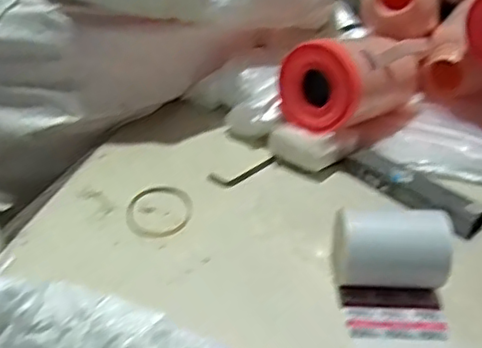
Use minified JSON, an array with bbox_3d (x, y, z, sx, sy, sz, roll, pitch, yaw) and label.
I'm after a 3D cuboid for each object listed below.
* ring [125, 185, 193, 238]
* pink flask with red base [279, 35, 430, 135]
[{"bbox_3d":[-0.105,0.048,0.788,0.085,0.009,0.099,-2,33,-9],"label":"ring"},{"bbox_3d":[0.178,-0.159,0.945,0.231,0.116,0.121,-27,43,-38],"label":"pink flask with red base"}]

